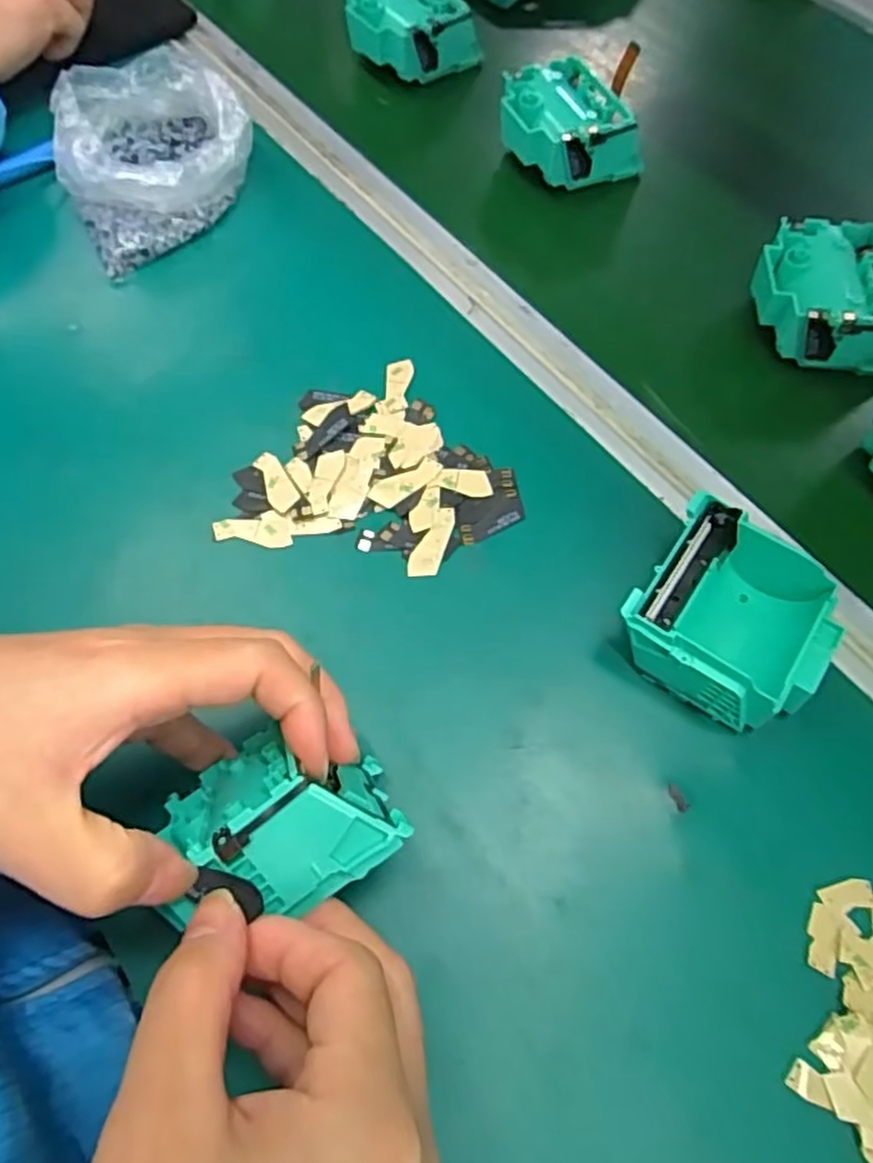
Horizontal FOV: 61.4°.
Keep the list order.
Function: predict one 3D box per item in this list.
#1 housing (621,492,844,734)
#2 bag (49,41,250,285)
[{"bbox_3d":[0.126,0.016,0.312,0.079,0.039,0.081,35,69,16],"label":"housing"},{"bbox_3d":[-0.169,-0.257,0.437,0.110,0.050,0.128,-28,67,-13],"label":"bag"}]

